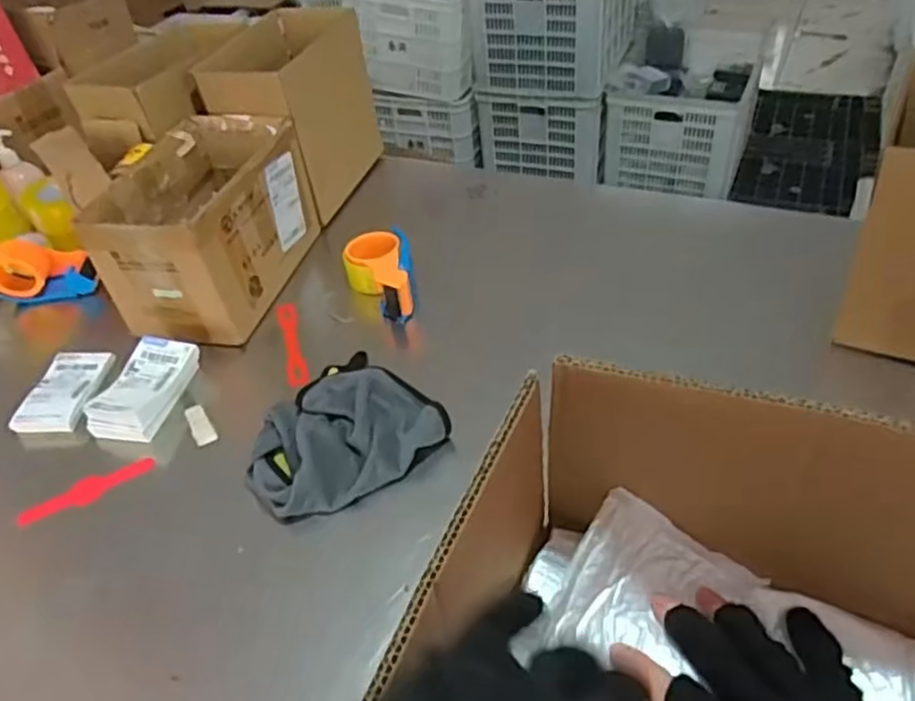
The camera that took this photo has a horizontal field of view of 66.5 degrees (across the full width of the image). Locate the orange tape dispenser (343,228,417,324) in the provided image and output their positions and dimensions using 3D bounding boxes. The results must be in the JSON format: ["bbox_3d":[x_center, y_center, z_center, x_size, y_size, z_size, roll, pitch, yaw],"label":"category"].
[{"bbox_3d":[-0.109,-0.105,0.999,0.097,0.069,0.131,-12,43,-4],"label":"orange tape dispenser"}]

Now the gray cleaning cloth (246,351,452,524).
[{"bbox_3d":[-0.132,0.093,0.808,0.193,0.062,0.232,26,53,31],"label":"gray cleaning cloth"}]

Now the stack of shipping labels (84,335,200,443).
[{"bbox_3d":[-0.399,0.049,0.886,0.082,0.045,0.145,8,45,16],"label":"stack of shipping labels"}]

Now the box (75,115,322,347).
[{"bbox_3d":[-0.343,-0.172,0.976,0.163,0.193,0.276,7,45,16],"label":"box"}]

